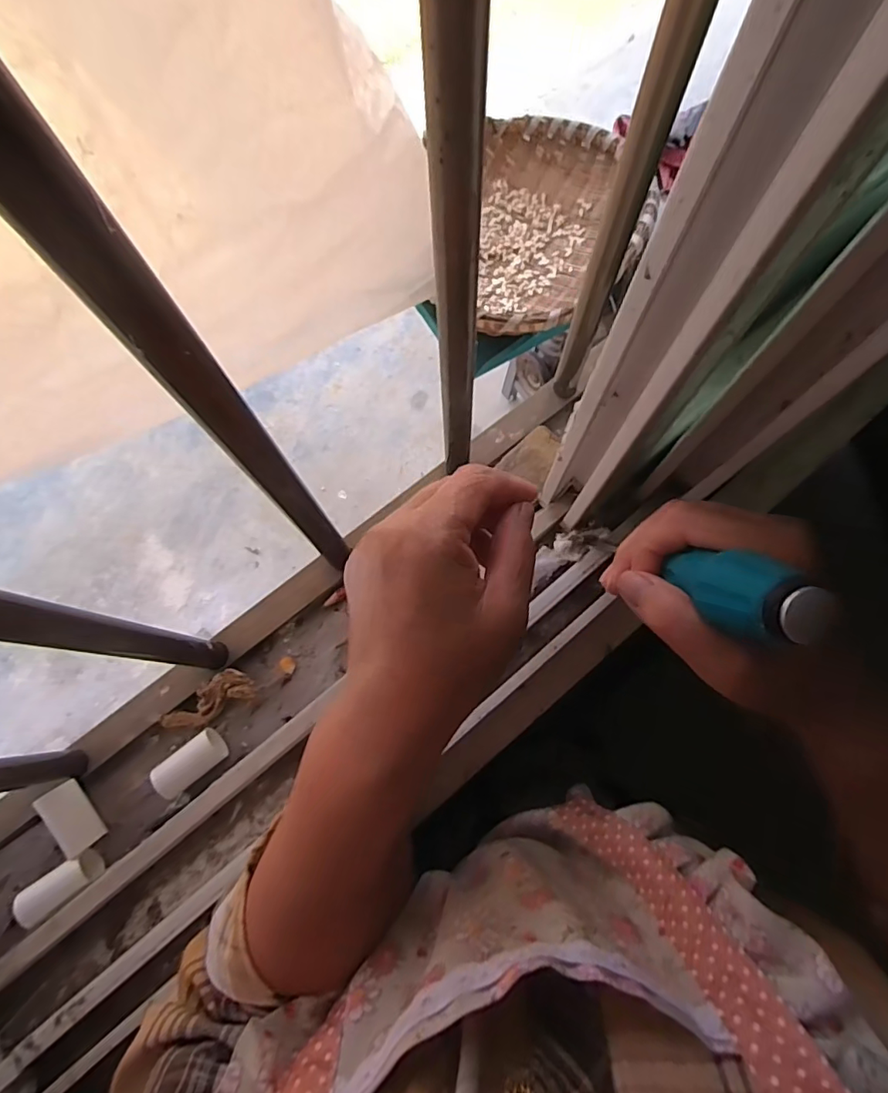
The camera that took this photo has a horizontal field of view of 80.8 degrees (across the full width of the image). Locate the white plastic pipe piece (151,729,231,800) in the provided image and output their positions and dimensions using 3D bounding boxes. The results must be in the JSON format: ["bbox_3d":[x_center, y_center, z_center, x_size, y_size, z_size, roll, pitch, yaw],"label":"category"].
[{"bbox_3d":[-0.172,0.148,0.354,0.047,0.019,0.024,-39,76,-9],"label":"white plastic pipe piece"}]

